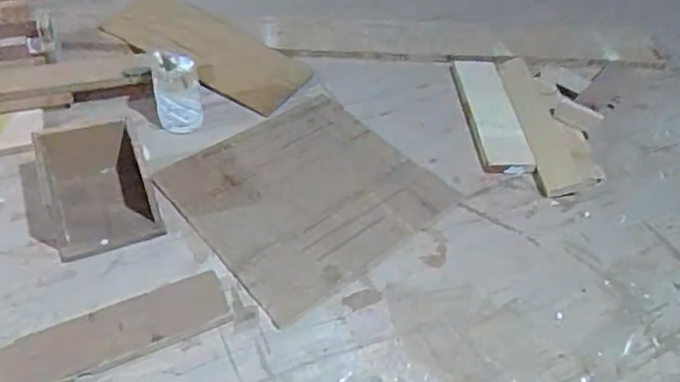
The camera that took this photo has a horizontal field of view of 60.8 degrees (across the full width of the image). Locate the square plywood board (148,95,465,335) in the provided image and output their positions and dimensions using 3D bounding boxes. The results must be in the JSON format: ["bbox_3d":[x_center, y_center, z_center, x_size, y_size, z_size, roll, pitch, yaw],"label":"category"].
[{"bbox_3d":[-0.045,-0.001,0.790,0.309,0.012,0.289,-33,58,-30],"label":"square plywood board"}]

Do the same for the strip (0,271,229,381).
[{"bbox_3d":[-0.289,0.167,0.601,0.343,0.022,0.064,-19,52,-21],"label":"strip"}]

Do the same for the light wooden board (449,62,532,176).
[{"bbox_3d":[0.235,-0.126,0.927,0.079,0.020,0.260,-1,48,-6],"label":"light wooden board"}]

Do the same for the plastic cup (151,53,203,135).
[{"bbox_3d":[-0.238,-0.142,0.839,0.063,0.104,0.053,-15,51,-18],"label":"plastic cup"}]

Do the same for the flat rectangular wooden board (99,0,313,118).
[{"bbox_3d":[-0.234,-0.249,1.005,0.377,0.025,0.158,29,52,20],"label":"flat rectangular wooden board"}]

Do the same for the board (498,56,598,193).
[{"bbox_3d":[0.318,-0.112,0.913,0.089,0.019,0.294,-1,48,-6],"label":"board"}]

